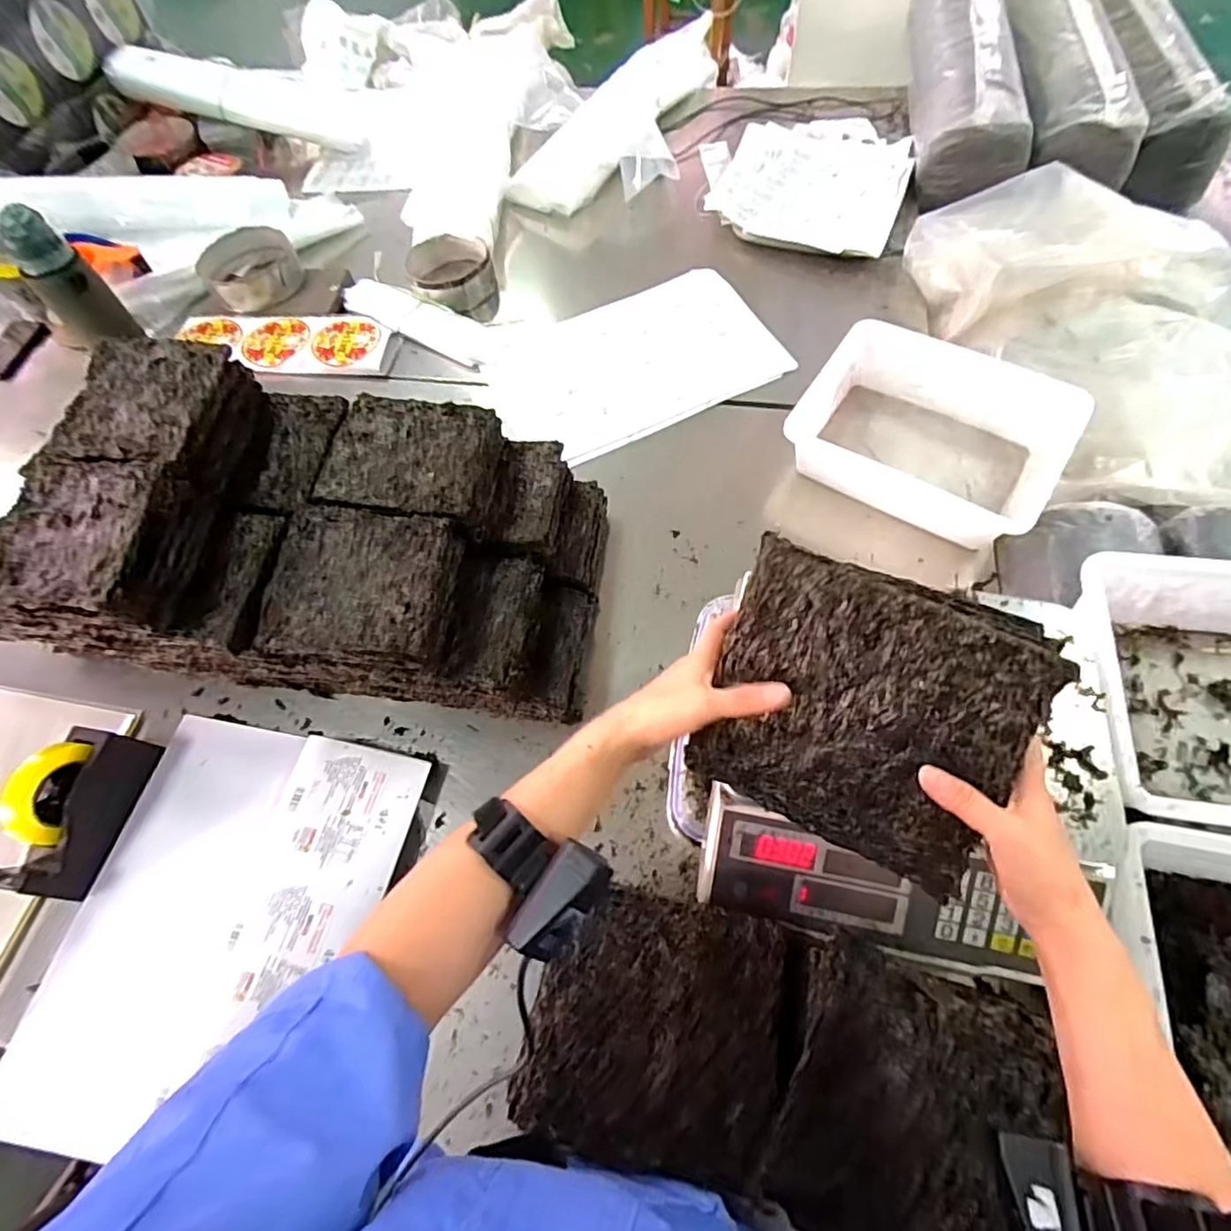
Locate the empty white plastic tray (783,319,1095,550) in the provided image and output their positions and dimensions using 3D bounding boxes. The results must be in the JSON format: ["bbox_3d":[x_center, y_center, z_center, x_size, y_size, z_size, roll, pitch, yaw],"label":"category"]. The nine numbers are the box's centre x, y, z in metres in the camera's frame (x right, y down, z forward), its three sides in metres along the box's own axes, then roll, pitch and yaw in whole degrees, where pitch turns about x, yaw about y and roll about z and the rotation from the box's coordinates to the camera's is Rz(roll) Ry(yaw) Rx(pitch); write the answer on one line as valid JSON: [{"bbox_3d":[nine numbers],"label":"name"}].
[{"bbox_3d":[0.483,-0.284,0.936,0.365,0.105,0.268,32,70,18],"label":"empty white plastic tray"}]

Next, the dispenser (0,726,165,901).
[{"bbox_3d":[-0.679,0.240,0.746,0.060,0.135,0.195,8,64,8],"label":"dispenser"}]

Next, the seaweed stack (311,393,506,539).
[{"bbox_3d":[-0.265,-0.199,0.799,0.197,0.074,0.177,7,64,7],"label":"seaweed stack"}]

